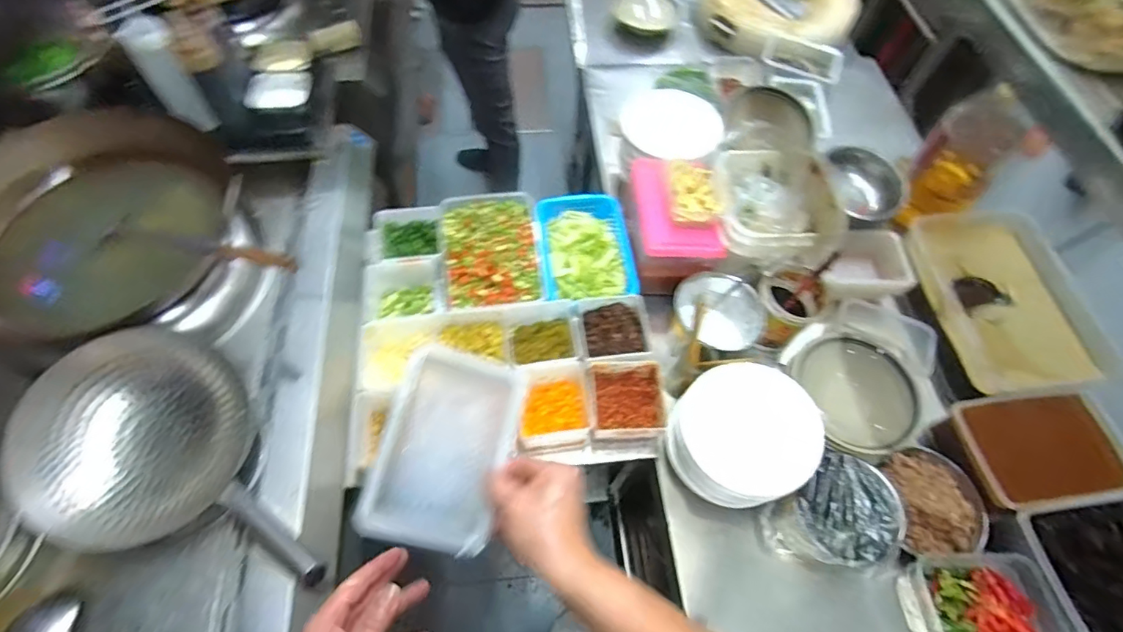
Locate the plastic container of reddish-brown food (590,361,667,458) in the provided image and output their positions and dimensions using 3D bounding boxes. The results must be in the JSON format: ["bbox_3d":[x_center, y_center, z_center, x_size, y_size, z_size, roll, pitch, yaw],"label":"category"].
[{"bbox_3d":[0.101,0.154,0.847,0.119,0.095,0.131,1,61,-4],"label":"plastic container of reddish-brown food"}]

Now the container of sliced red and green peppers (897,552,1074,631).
[{"bbox_3d":[0.592,0.416,0.754,0.181,0.101,0.126,-1,61,-5],"label":"container of sliced red and green peppers"}]

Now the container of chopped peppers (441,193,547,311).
[{"bbox_3d":[-0.130,-0.117,0.957,0.173,0.061,0.240,-5,62,-7],"label":"container of chopped peppers"}]

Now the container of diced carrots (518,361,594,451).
[{"bbox_3d":[-0.012,0.138,0.835,0.119,0.078,0.132,-5,62,-7],"label":"container of diced carrots"}]

